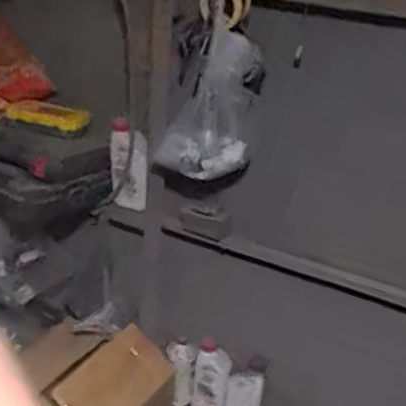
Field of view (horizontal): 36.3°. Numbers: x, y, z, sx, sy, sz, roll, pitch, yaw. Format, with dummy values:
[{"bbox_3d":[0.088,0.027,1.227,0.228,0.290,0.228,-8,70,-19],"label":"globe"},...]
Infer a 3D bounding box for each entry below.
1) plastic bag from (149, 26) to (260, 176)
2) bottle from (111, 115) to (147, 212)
[{"bbox_3d":[0.031,-0.185,1.382,0.193,0.364,0.114,44,41,14],"label":"plastic bag"},{"bbox_3d":[-0.187,-0.091,1.558,0.093,0.264,0.065,2,29,-4],"label":"bottle"}]

